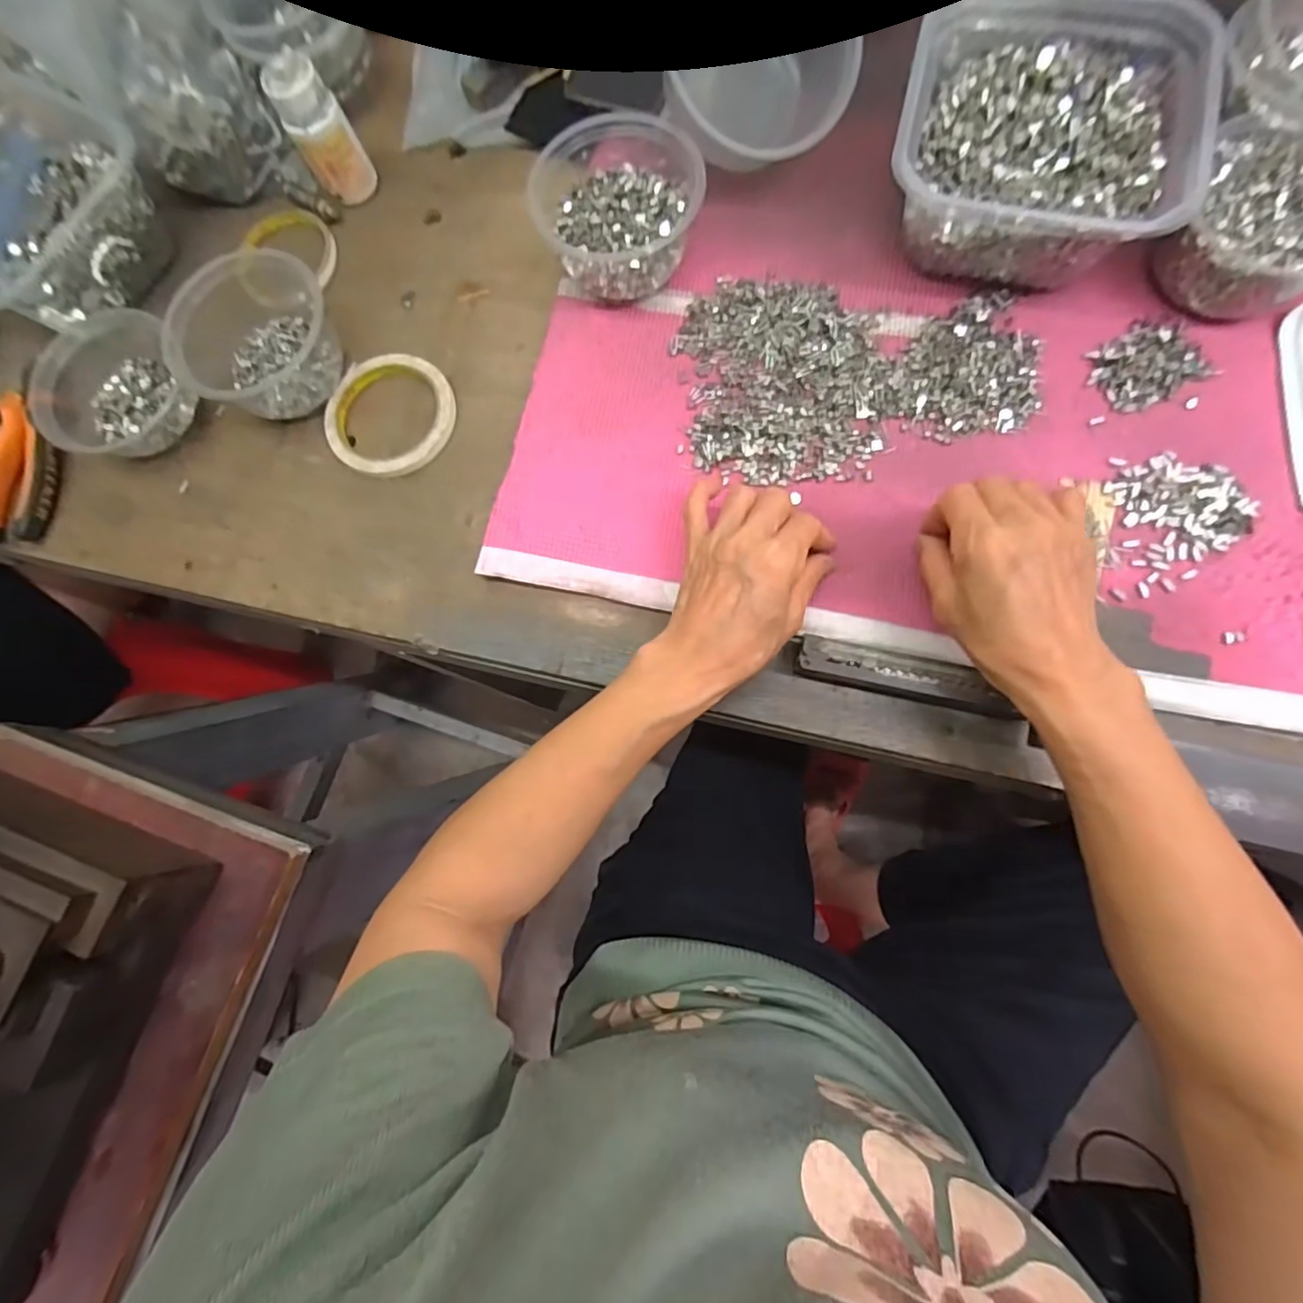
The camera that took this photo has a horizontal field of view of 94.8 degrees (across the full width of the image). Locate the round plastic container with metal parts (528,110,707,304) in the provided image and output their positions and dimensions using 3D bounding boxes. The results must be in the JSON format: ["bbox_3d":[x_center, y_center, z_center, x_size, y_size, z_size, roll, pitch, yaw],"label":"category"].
[{"bbox_3d":[-0.025,-0.318,0.425,0.109,0.057,0.119,-1,78,5],"label":"round plastic container with metal parts"}]

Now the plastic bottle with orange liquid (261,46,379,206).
[{"bbox_3d":[-0.255,-0.403,0.467,0.043,0.080,0.044,-1,78,5],"label":"plastic bottle with orange liquid"}]

